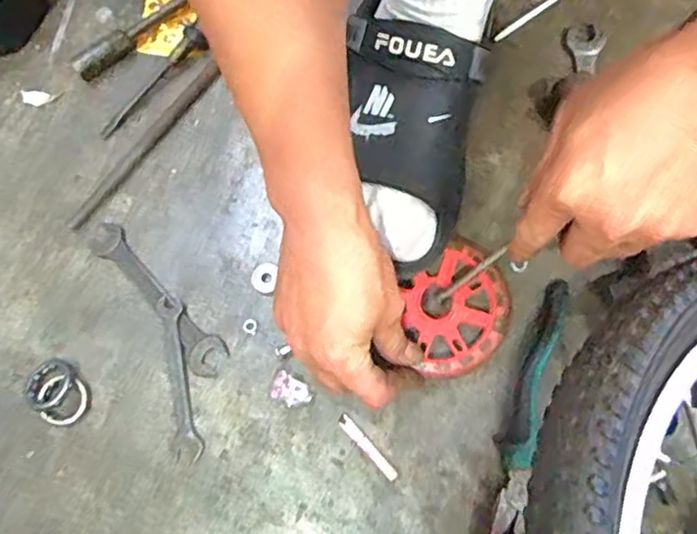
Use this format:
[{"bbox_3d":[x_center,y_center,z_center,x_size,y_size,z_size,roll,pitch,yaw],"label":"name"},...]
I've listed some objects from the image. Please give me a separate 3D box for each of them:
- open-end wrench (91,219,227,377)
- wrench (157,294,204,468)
[{"bbox_3d":[-0.144,0.023,0.466,0.028,0.007,0.142,-42,79,-9],"label":"open-end wrench"},{"bbox_3d":[-0.125,0.080,0.453,0.019,0.009,0.119,-11,76,-2],"label":"wrench"}]

